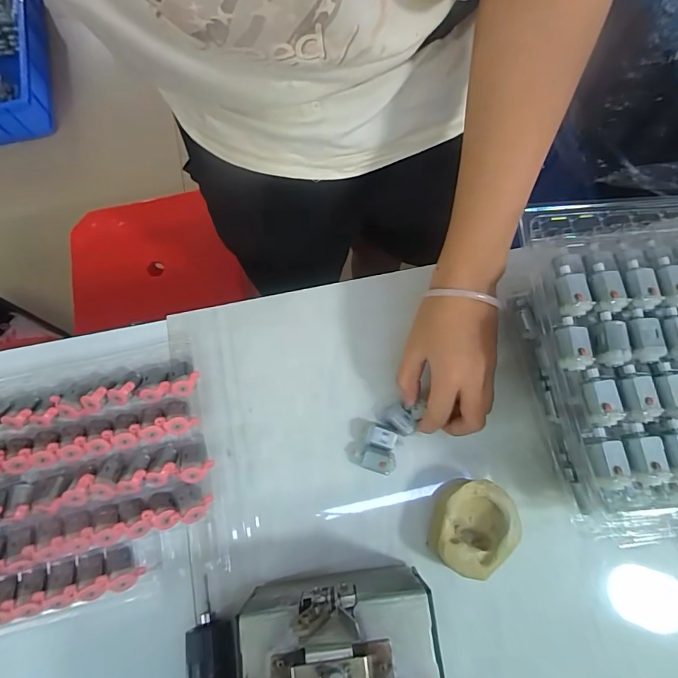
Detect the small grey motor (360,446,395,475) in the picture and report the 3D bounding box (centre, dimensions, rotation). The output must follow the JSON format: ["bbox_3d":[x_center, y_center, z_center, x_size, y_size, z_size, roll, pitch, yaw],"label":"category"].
[{"bbox_3d":[0.034,0.104,0.366,0.027,0.016,0.020,18,75,6],"label":"small grey motor"}]

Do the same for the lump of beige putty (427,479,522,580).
[{"bbox_3d":[0.106,0.150,0.343,0.062,0.037,0.070,18,74,5],"label":"lump of beige putty"}]

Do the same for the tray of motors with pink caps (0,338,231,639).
[{"bbox_3d":[-0.235,0.117,0.354,0.249,0.031,0.207,-14,74,-4],"label":"tray of motors with pink caps"}]

